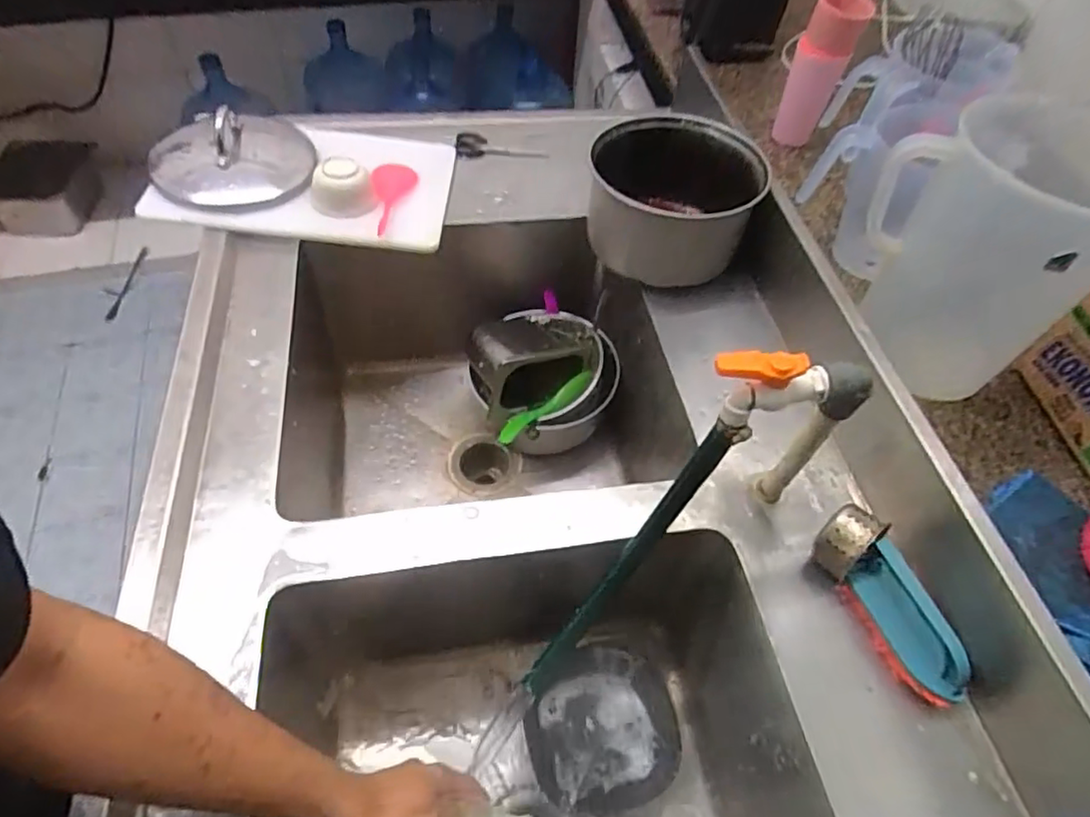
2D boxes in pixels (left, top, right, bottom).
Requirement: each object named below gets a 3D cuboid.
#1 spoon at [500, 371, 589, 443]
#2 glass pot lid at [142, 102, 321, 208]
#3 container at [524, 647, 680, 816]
[{"bbox_3d":[0.000,-0.003,0.926,0.164,0.037,0.032,-27,62,-21],"label":"spoon"},{"bbox_3d":[-0.455,-0.374,0.902,0.224,0.063,0.244,-22,60,-19],"label":"glass pot lid"},{"bbox_3d":[0.074,0.393,0.769,0.183,0.046,0.177,-5,56,-8],"label":"container"}]

